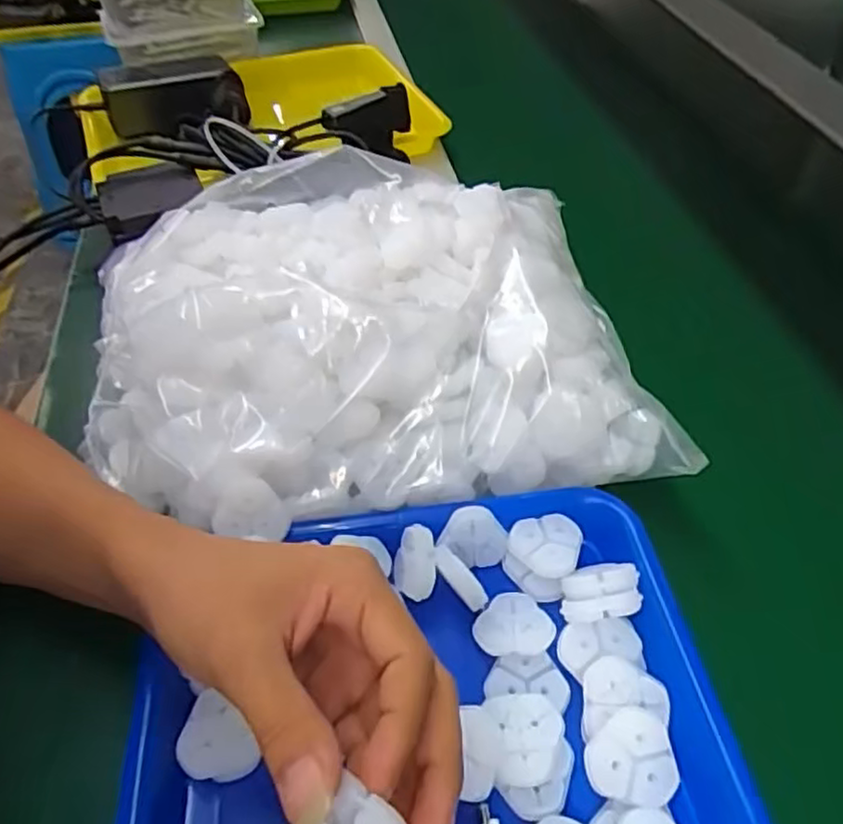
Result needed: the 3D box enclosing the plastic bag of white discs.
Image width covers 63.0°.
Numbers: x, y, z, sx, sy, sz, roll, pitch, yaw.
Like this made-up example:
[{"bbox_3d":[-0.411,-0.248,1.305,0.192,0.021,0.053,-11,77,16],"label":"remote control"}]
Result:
[{"bbox_3d":[-0.038,-0.056,0.420,0.319,0.086,0.259,-7,48,-6],"label":"plastic bag of white discs"}]

